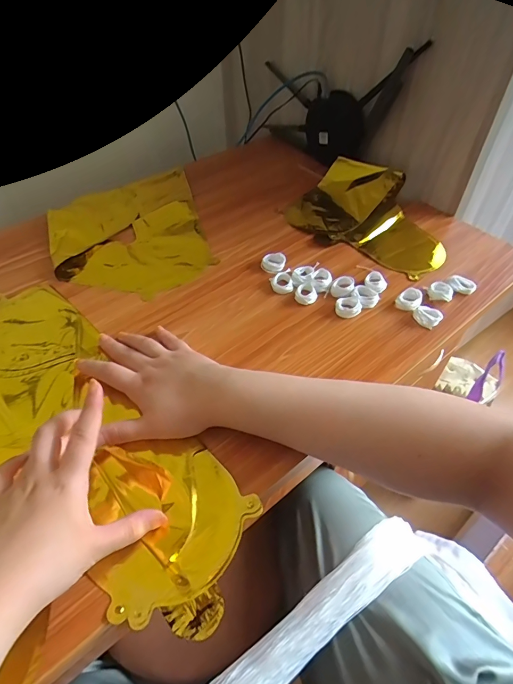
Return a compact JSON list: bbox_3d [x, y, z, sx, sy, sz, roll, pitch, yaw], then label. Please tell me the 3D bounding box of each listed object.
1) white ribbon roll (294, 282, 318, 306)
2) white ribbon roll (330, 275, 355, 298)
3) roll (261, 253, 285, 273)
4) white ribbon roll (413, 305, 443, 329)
[{"bbox_3d":[0.062,-0.060,0.501,0.029,0.008,0.029,0,49,-1],"label":"white ribbon roll"},{"bbox_3d":[0.109,-0.071,0.507,0.029,0.015,0.026,9,49,7],"label":"white ribbon roll"},{"bbox_3d":[0.022,-0.107,0.540,0.032,0.013,0.031,0,49,-1],"label":"roll"},{"bbox_3d":[0.200,-0.031,0.469,0.030,0.014,0.020,35,57,26],"label":"white ribbon roll"}]

